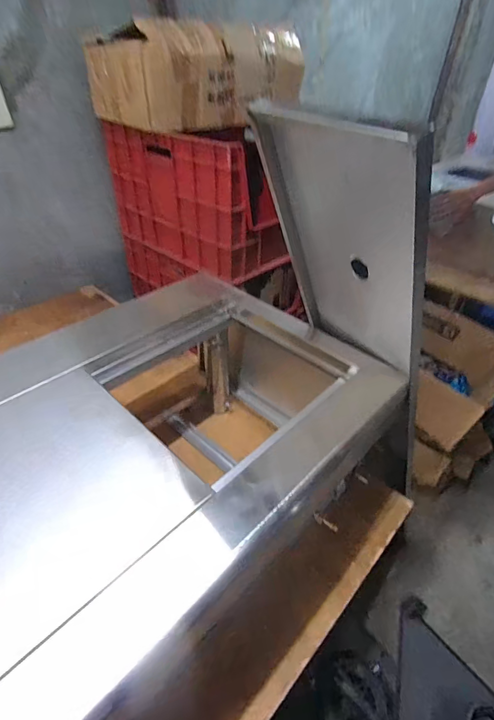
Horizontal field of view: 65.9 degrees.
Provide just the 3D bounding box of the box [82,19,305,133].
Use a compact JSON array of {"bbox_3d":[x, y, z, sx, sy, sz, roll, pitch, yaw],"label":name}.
[{"bbox_3d":[-0.141,-0.773,1.043,0.466,0.194,0.360,-31,49,-34],"label":"box"}]

